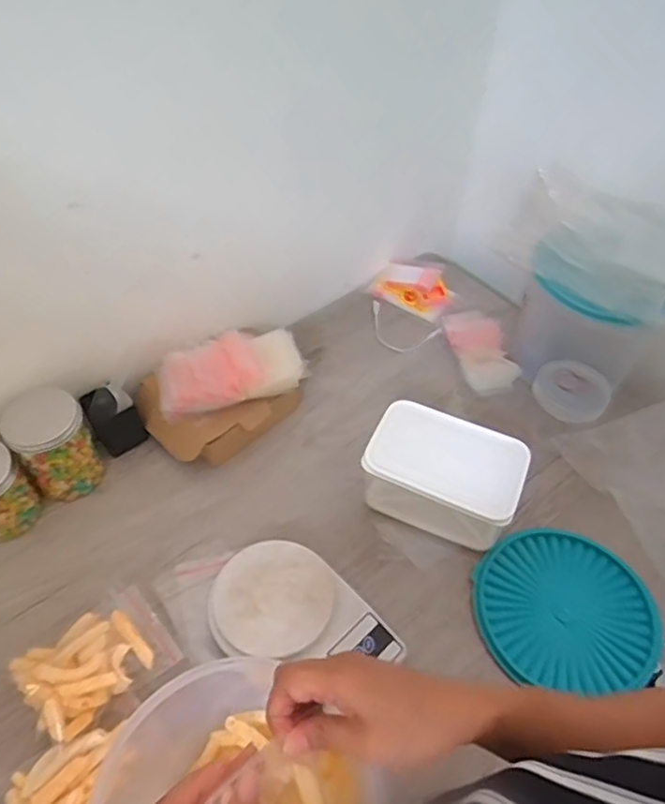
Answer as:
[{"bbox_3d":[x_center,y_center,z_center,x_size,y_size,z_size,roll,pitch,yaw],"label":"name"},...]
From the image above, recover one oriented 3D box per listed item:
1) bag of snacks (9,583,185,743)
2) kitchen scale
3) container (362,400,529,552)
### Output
[{"bbox_3d":[-0.255,0.274,0.652,0.148,0.073,0.115,-34,58,-27],"label":"bag of snacks"},{"bbox_3d":[-0.041,0.246,0.690,0.147,0.029,0.200,-37,61,-28],"label":"kitchen scale"},{"bbox_3d":[0.143,0.094,0.790,0.188,0.102,0.125,19,52,14],"label":"container"}]

